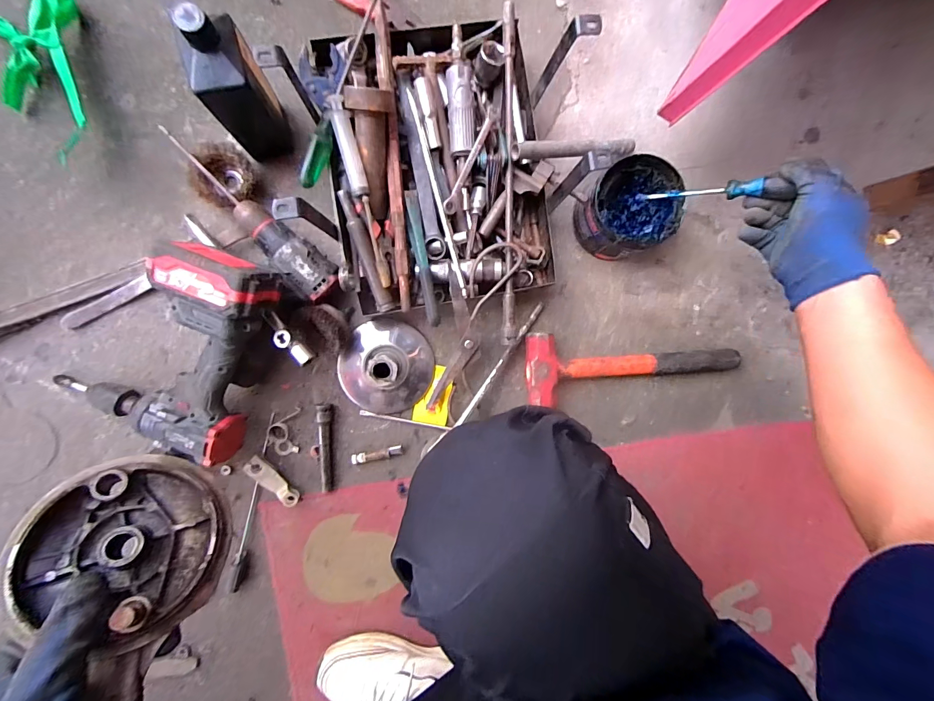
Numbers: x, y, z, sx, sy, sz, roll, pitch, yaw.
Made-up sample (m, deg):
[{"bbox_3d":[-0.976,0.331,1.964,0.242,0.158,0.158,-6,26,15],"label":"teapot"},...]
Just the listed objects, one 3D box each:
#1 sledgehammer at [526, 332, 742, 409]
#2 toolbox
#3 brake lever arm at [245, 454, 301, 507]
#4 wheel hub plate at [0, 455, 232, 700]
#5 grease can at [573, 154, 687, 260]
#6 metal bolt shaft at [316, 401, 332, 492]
[{"bbox_3d":[0.250,0.025,0.598,0.327,0.038,0.102,-1,93,-11],"label":"sledgehammer"},{"bbox_3d":[-0.031,-0.214,0.513,0.306,0.088,0.378,-6,94,-11],"label":"toolbox"},{"bbox_3d":[-0.267,0.181,0.546,0.084,0.023,0.027,43,88,-7],"label":"brake lever arm"},{"bbox_3d":[-0.218,0.130,0.259,0.120,0.028,0.113,16,59,-28],"label":"wheel hub plate"},{"bbox_3d":[0.223,-0.198,0.561,0.122,0.084,0.108,-35,99,-8],"label":"grease can"},{"bbox_3d":[-0.203,0.137,0.557,0.020,0.017,0.123,3,92,-11],"label":"metal bolt shaft"}]

